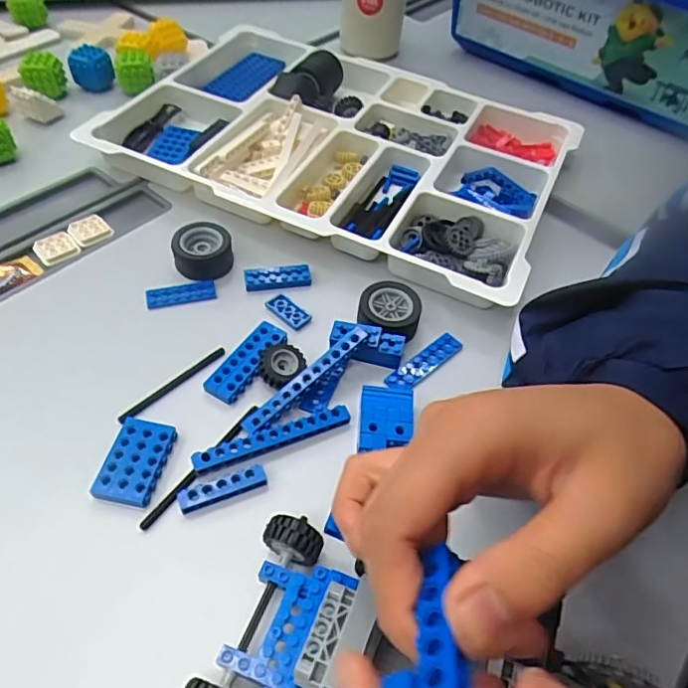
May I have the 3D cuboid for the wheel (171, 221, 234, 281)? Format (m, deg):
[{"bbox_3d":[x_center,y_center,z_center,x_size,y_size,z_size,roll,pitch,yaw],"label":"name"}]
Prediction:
[{"bbox_3d":[-0.104,-0.068,0.413,0.041,0.026,0.037,-10,52,-13],"label":"wheel"}]

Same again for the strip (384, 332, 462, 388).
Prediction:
[{"bbox_3d":[0.054,0.012,0.379,0.061,0.007,0.017,-31,59,-27],"label":"strip"}]

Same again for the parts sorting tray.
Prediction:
[{"bbox_3d":[-0.016,-0.189,0.510,0.409,0.045,0.269,22,52,13],"label":"parts sorting tray"}]

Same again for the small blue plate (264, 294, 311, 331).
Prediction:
[{"bbox_3d":[-0.040,-0.024,0.397,0.034,0.005,0.015,37,57,23],"label":"small blue plate"}]

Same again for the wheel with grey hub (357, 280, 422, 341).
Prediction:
[{"bbox_3d":[0.031,-0.021,0.387,0.041,0.023,0.041,3,50,-3],"label":"wheel with grey hub"}]

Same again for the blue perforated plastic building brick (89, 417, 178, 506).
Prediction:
[{"bbox_3d":[-0.118,0.065,0.316,0.031,0.005,0.048,11,50,4],"label":"blue perforated plastic building brick"}]

